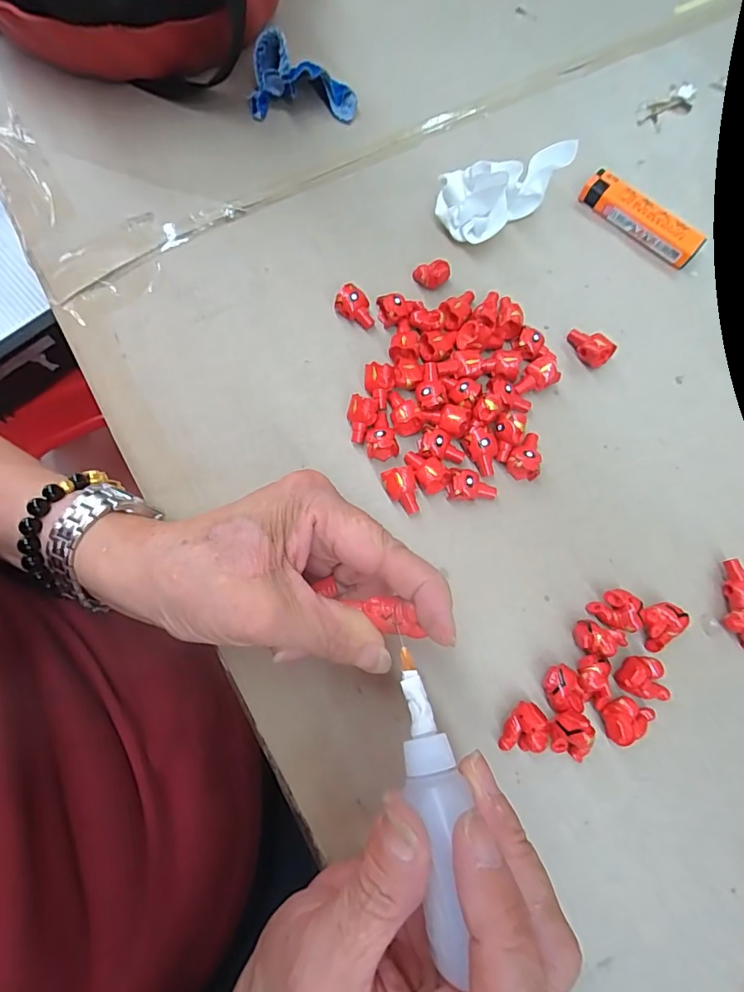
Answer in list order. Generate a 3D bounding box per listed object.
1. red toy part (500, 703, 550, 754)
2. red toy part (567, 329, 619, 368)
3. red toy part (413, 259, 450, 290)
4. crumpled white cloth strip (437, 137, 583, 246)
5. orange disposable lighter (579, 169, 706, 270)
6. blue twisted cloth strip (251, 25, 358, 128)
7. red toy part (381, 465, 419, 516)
[{"bbox_3d":[0.069,0.106,0.218,0.019,0.014,0.021,8,74,1],"label":"red toy part"},{"bbox_3d":[0.125,-0.085,0.274,0.027,0.015,0.013,38,77,10],"label":"red toy part"},{"bbox_3d":[0.035,-0.130,0.280,0.020,0.014,0.009,-12,74,-4],"label":"red toy part"},{"bbox_3d":[0.079,-0.190,0.288,0.081,0.041,0.041,-40,78,-11],"label":"crumpled white cloth strip"},{"bbox_3d":[0.170,-0.175,0.302,0.079,0.015,0.018,42,77,10],"label":"orange disposable lighter"},{"bbox_3d":[-0.045,-0.273,0.319,0.069,0.038,0.026,8,73,-12],"label":"blue twisted cloth strip"},{"bbox_3d":[0.015,-0.002,0.248,0.016,0.015,0.022,-15,74,-5],"label":"red toy part"}]

